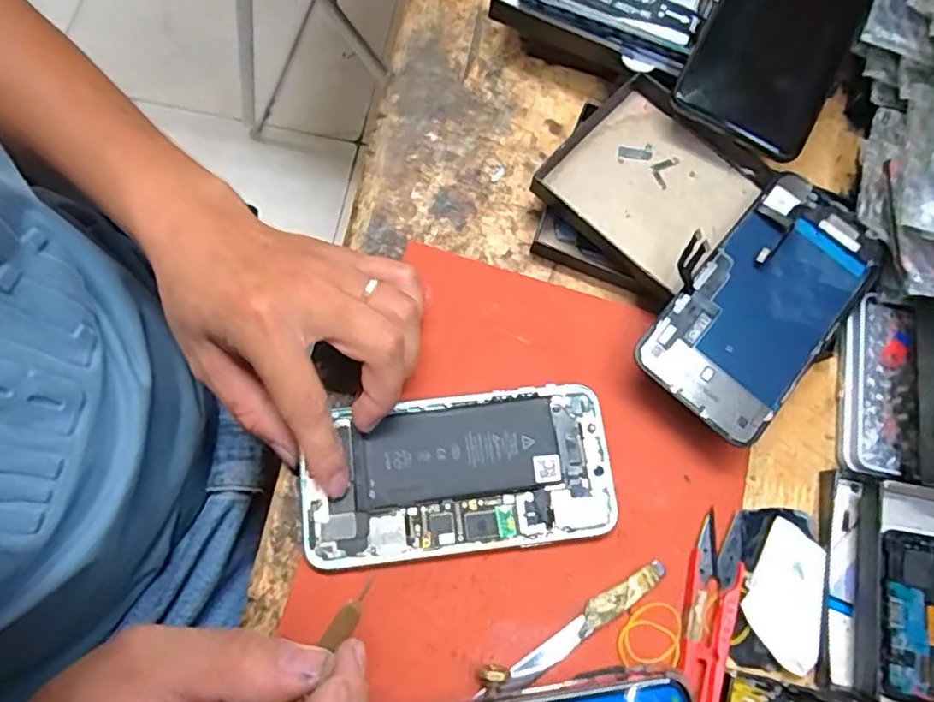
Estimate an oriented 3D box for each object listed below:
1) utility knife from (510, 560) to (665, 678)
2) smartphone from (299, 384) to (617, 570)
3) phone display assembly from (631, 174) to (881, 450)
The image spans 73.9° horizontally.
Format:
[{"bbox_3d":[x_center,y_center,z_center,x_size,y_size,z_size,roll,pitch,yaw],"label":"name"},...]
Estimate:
[{"bbox_3d":[0.058,0.126,0.290,0.084,0.004,0.012,-31,78,-12],"label":"utility knife"},{"bbox_3d":[-0.004,0.062,0.302,0.149,0.004,0.074,-12,75,-7],"label":"smartphone"},{"bbox_3d":[0.148,-0.027,0.313,0.079,0.011,0.139,43,78,8],"label":"phone display assembly"}]

